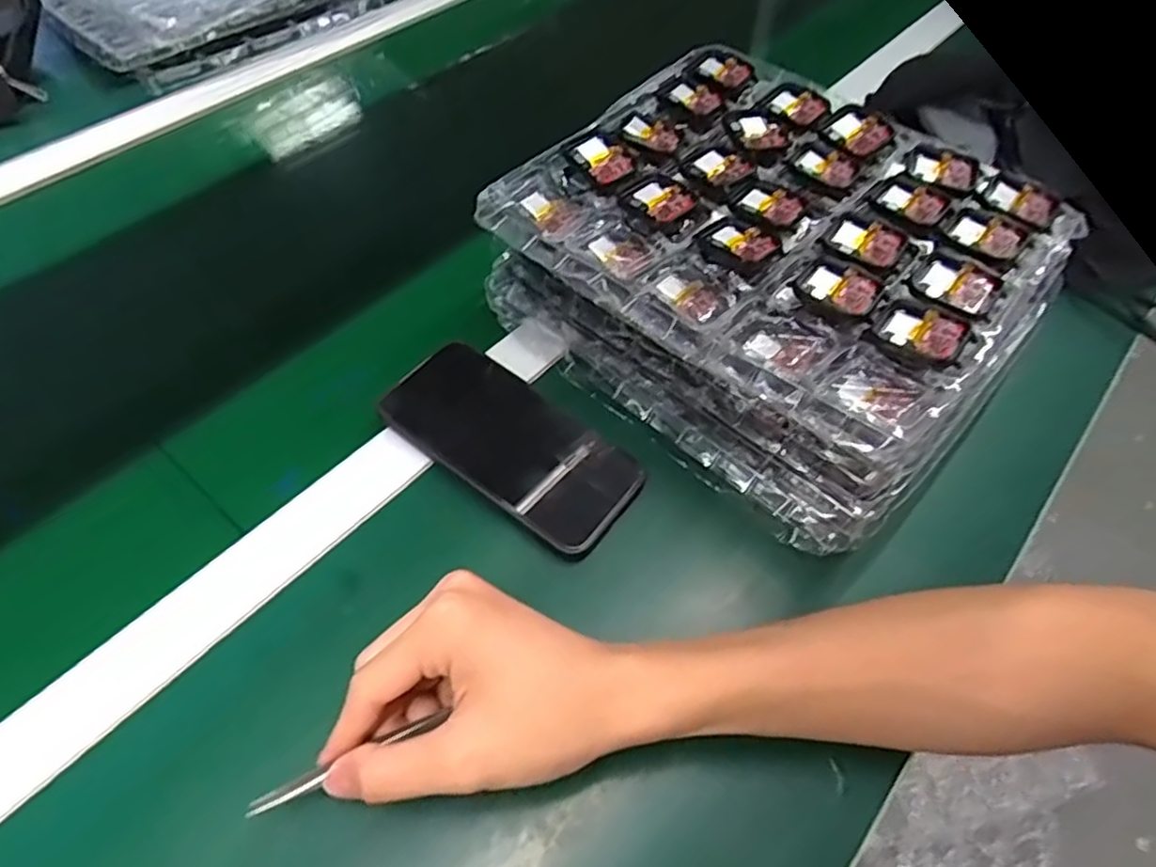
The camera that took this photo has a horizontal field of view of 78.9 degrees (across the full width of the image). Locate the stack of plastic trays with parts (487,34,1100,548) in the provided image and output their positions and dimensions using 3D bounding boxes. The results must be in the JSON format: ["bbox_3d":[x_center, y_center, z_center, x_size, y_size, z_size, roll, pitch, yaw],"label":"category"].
[{"bbox_3d":[0.122,-0.115,0.453,0.300,0.100,0.265,37,61,22],"label":"stack of plastic trays with parts"}]

